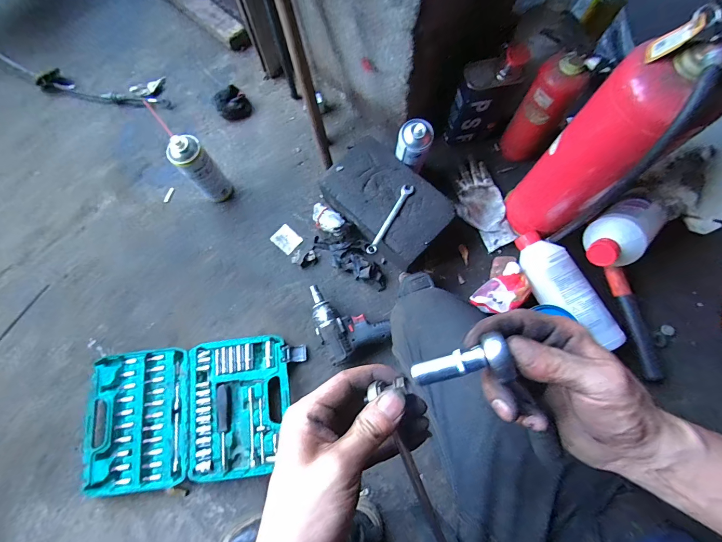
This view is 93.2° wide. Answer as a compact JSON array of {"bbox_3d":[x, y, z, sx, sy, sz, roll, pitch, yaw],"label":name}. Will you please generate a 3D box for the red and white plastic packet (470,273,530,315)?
[{"bbox_3d":[0.281,0.043,0.681,0.107,0.052,0.078,-23,75,-5],"label":"red and white plastic packet"}]

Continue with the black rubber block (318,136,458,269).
[{"bbox_3d":[0.054,-0.141,0.728,0.168,0.094,0.254,-42,78,-9],"label":"black rubber block"}]

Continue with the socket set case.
[{"bbox_3d":[-0.324,0.275,0.673,0.405,0.029,0.250,-6,75,0],"label":"socket set case"}]

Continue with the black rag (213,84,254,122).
[{"bbox_3d":[-0.321,-0.417,0.847,0.084,0.047,0.070,-23,76,-5],"label":"black rag"}]

